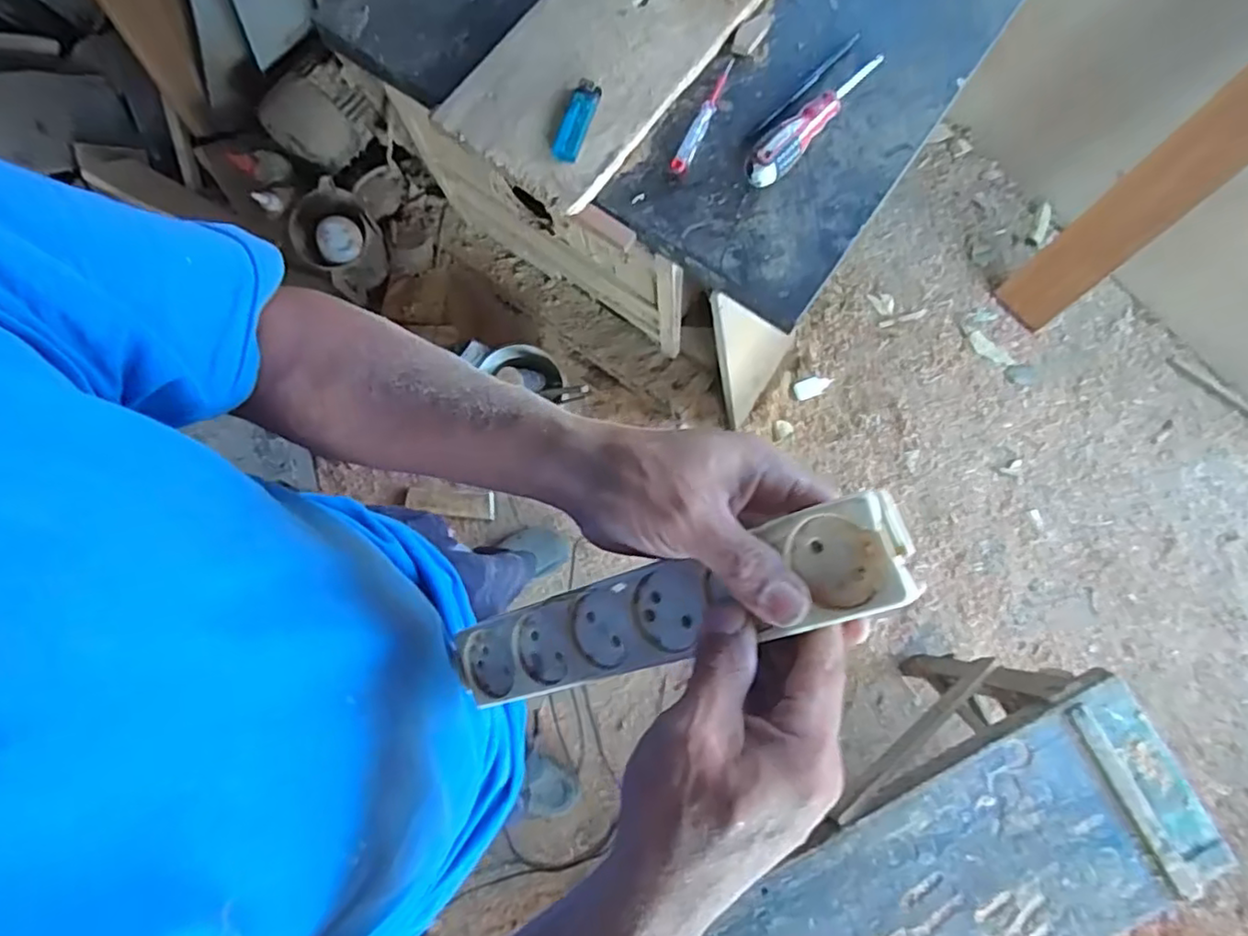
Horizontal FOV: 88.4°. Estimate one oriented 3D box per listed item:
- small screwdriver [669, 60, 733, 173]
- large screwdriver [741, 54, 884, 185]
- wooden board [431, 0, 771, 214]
[{"bbox_3d":[0.076,-0.327,0.597,0.015,0.011,0.125,25,77,5],"label":"small screwdriver"},{"bbox_3d":[0.174,-0.321,0.575,0.030,0.029,0.182,41,79,9],"label":"large screwdriver"},{"bbox_3d":[0.033,-0.456,0.613,0.174,0.020,0.456,37,83,9],"label":"wooden board"}]

